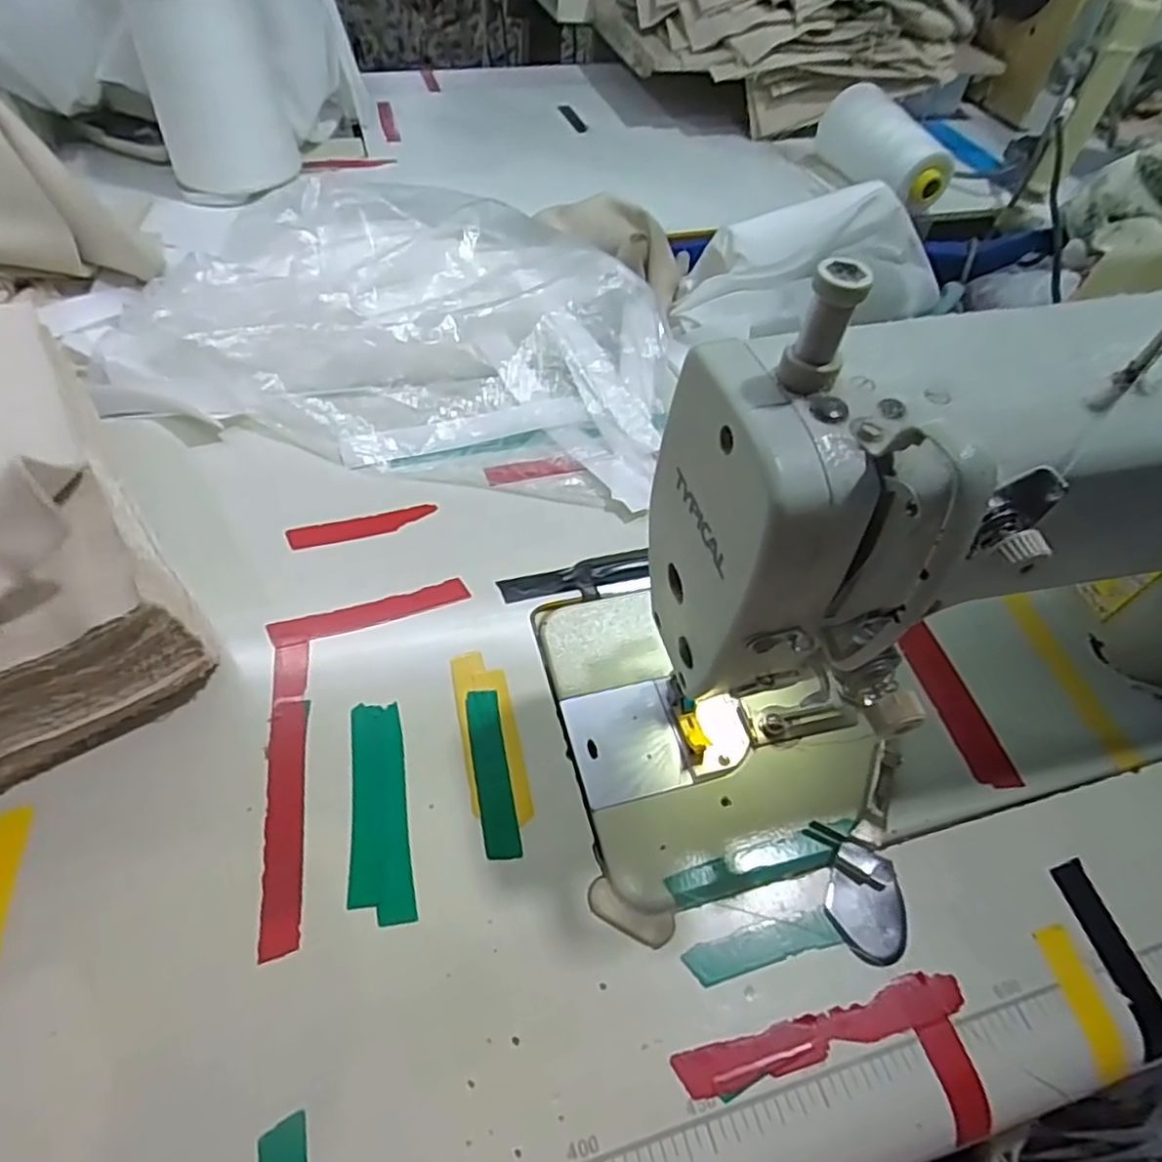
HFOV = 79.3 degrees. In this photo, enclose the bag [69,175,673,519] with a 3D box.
[{"bbox_3d":[-0.142,-0.204,0.536,0.433,0.087,0.253,11,52,3],"label":"bag"}]

